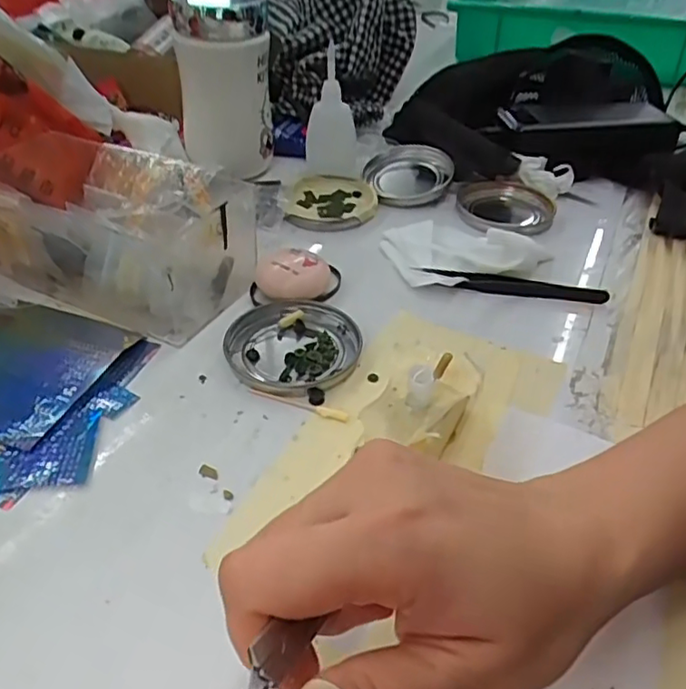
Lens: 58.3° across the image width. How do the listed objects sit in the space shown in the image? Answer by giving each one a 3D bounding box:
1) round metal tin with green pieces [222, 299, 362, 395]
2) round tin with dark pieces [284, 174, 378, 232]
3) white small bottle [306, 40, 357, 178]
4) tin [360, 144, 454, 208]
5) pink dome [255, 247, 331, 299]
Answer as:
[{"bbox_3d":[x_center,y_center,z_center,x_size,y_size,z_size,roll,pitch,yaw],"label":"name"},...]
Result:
[{"bbox_3d":[-0.030,0.000,0.365,0.077,0.011,0.073,1,40,-1],"label":"round metal tin with green pieces"},{"bbox_3d":[-0.010,-0.120,0.507,0.073,0.009,0.085,-1,40,-4],"label":"round tin with dark pieces"},{"bbox_3d":[-0.011,-0.198,0.529,0.041,0.099,0.033,16,42,16],"label":"white small bottle"},{"bbox_3d":[0.055,-0.148,0.531,0.075,0.021,0.077,1,40,-1],"label":"tin"},{"bbox_3d":[-0.033,-0.045,0.404,0.047,0.025,0.035,0,40,-2],"label":"pink dome"}]

